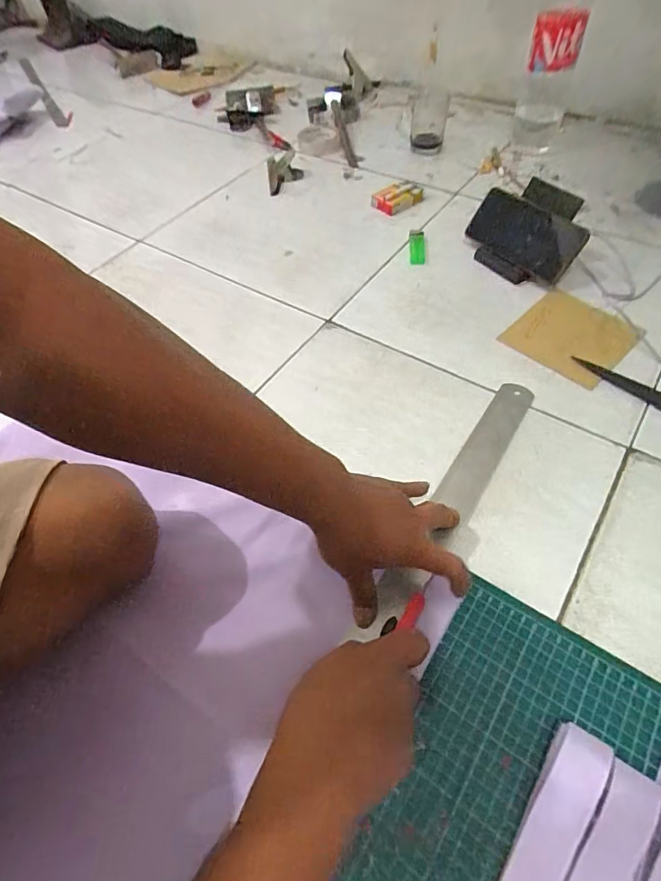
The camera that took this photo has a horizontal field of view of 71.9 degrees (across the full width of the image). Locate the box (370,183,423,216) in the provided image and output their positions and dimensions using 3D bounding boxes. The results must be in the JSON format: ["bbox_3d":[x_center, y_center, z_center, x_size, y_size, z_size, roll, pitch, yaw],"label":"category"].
[{"bbox_3d":[0.114,-0.420,0.791,0.076,0.024,0.051,-30,57,-15],"label":"box"}]

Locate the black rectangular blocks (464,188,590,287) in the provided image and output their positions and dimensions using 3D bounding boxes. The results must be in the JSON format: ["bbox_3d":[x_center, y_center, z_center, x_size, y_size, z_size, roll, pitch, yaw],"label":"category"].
[{"bbox_3d":[0.279,-0.298,0.663,0.161,0.079,0.009,43,35,25],"label":"black rectangular blocks"}]

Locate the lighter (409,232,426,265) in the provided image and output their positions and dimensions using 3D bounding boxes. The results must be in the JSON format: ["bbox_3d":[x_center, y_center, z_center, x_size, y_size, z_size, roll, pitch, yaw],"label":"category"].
[{"bbox_3d":[0.135,-0.301,0.710,0.024,0.006,0.082,1,54,6],"label":"lighter"}]

